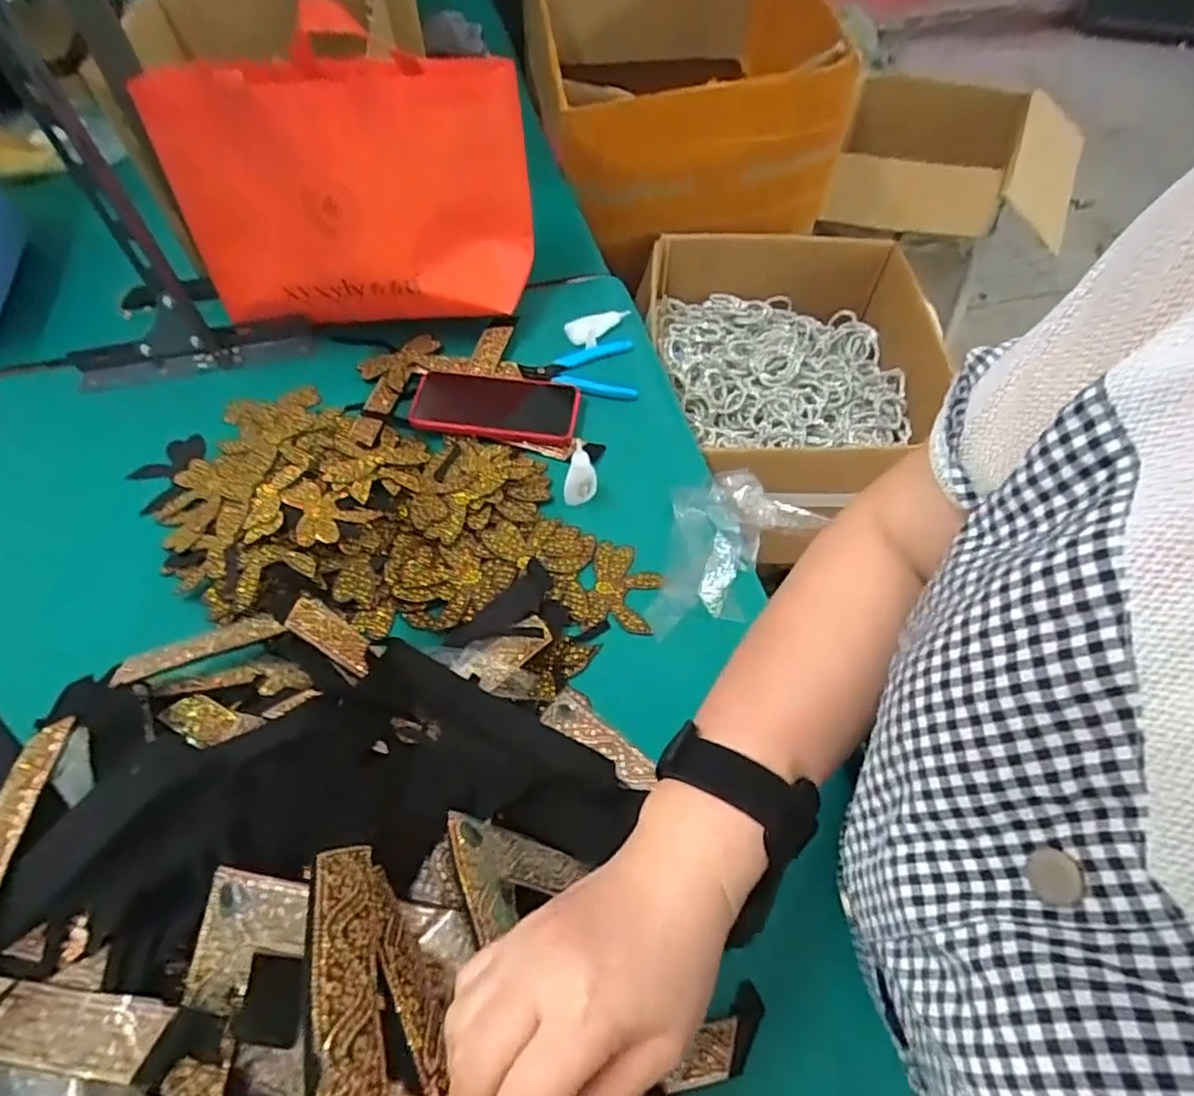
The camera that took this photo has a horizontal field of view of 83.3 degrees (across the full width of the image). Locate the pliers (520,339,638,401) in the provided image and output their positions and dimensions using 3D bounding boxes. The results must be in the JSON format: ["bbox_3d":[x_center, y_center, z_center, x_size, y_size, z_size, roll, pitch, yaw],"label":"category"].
[{"bbox_3d":[-0.020,-0.192,0.722,0.120,0.009,0.083,-2,56,-1],"label":"pliers"}]

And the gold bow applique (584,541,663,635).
[{"bbox_3d":[0.024,0.034,0.593,0.062,0.007,0.081,11,57,7],"label":"gold bow applique"}]

